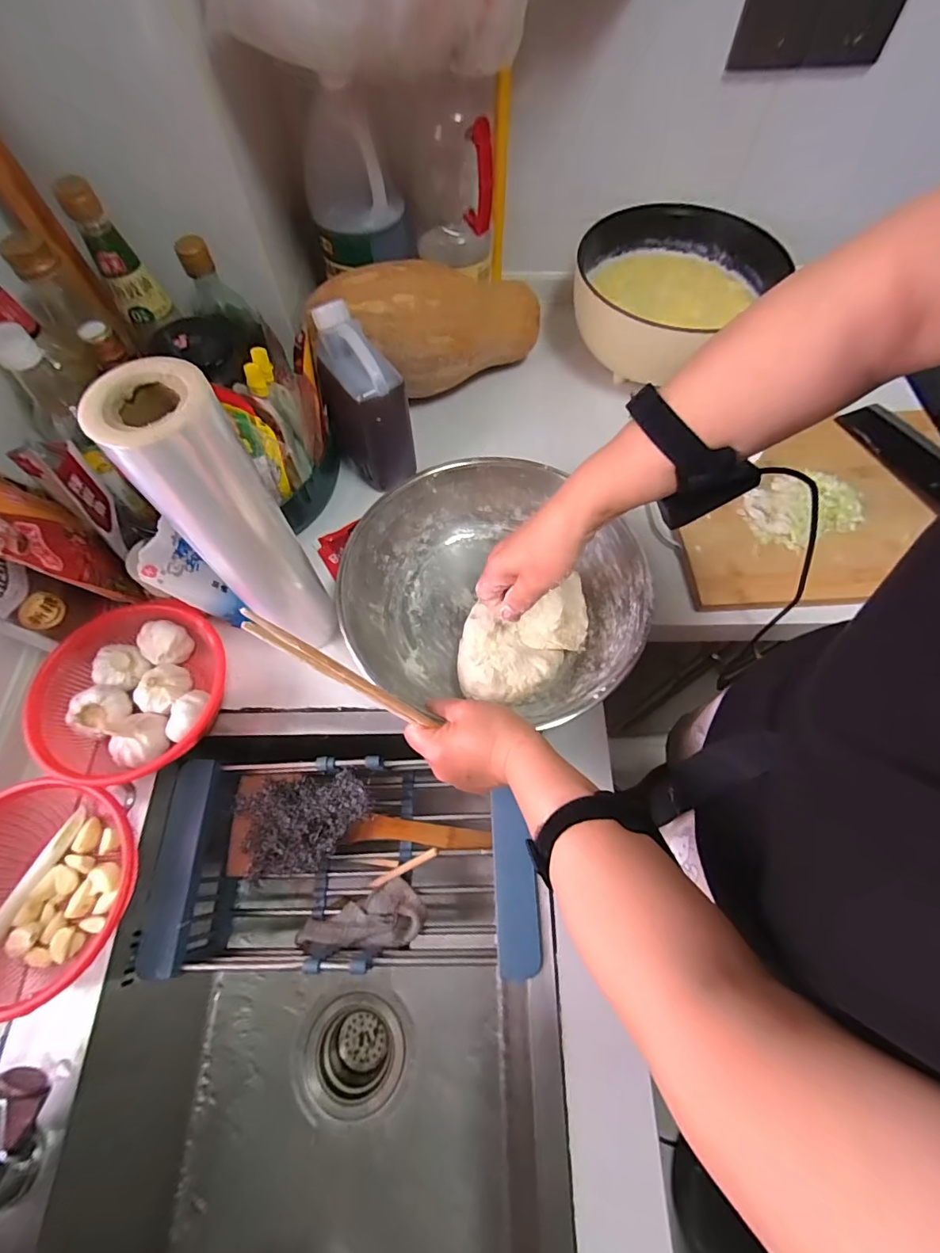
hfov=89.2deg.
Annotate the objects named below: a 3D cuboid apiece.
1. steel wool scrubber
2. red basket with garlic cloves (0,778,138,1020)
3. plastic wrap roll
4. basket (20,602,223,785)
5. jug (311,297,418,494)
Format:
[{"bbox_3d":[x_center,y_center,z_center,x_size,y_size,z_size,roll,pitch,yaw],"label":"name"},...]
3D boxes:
[{"bbox_3d":[-0.170,0.202,0.497,0.135,0.027,0.090,-9,65,-4],"label":"steel wool scrubber"},{"bbox_3d":[-0.365,0.222,0.402,0.158,0.049,0.161,0,65,0],"label":"red basket with garlic cloves"},{"bbox_3d":[-0.180,-0.070,0.394,0.065,0.278,0.060,-16,66,-7],"label":"plastic wrap roll"},{"bbox_3d":[-0.322,0.064,0.472,0.159,0.061,0.171,0,65,0],"label":"basket"},{"bbox_3d":[-0.120,-0.250,0.544,0.084,0.171,0.100,-18,66,-8],"label":"jug"}]

